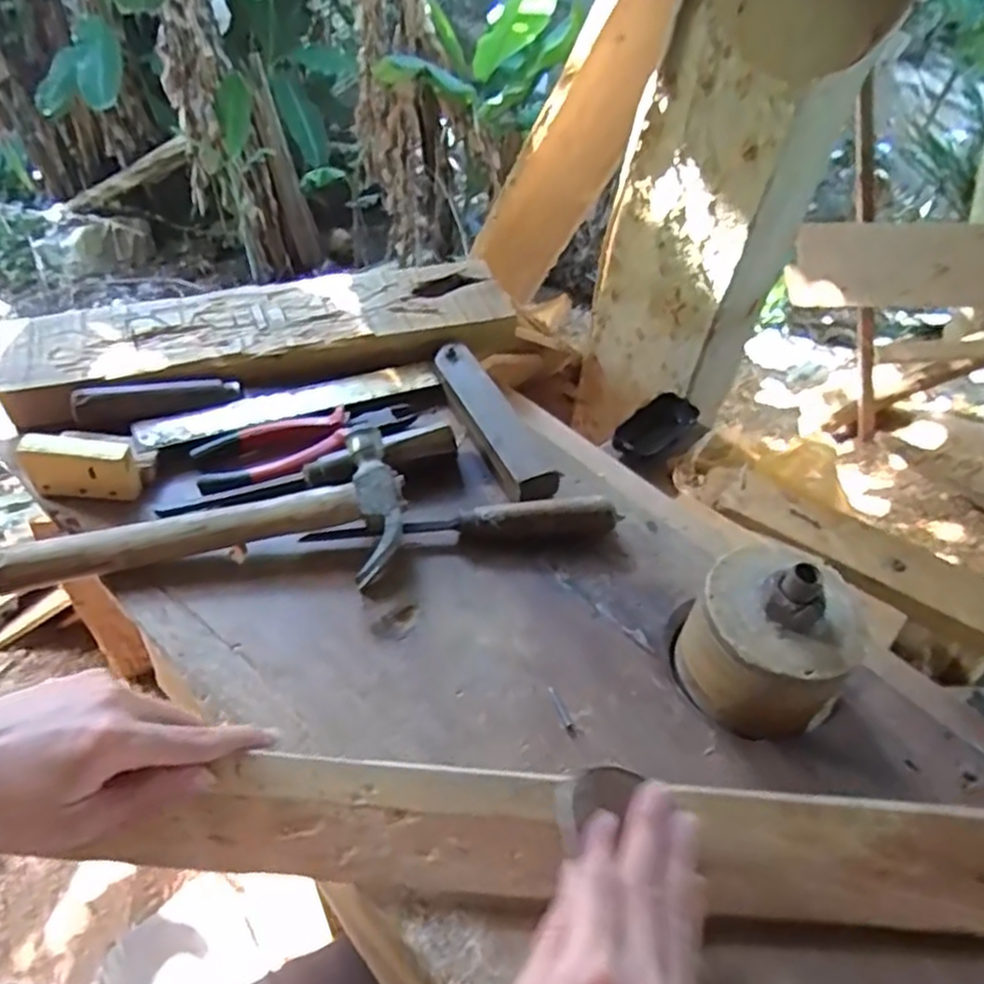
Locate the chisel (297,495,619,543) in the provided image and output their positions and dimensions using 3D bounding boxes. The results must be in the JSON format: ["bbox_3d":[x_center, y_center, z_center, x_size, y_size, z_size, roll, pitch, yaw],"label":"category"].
[{"bbox_3d":[-0.017,0.027,0.568,0.237,0.025,0.028,-4,50,-10],"label":"chisel"}]

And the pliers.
[{"bbox_3d":[-0.153,-0.046,0.618,0.183,0.015,0.062,-18,53,-21],"label":"pliers"}]

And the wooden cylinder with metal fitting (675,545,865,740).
[{"bbox_3d":[0.177,0.096,0.476,0.092,0.097,0.105,-32,60,-30],"label":"wooden cylinder with metal fitting"}]

